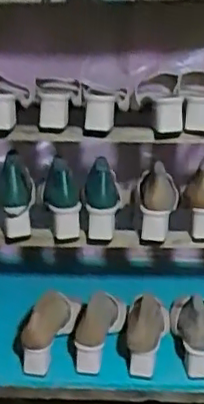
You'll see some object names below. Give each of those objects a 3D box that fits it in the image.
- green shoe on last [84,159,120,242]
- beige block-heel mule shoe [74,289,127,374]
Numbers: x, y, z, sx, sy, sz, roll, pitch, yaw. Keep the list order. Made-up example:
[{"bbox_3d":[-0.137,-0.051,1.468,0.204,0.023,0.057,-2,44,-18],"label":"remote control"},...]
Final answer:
[{"bbox_3d":[0.001,-0.009,1.170,0.065,0.085,0.158,3,62,1],"label":"green shoe on last"},{"bbox_3d":[-0.011,0.258,1.242,0.078,0.070,0.176,10,28,14],"label":"beige block-heel mule shoe"}]

